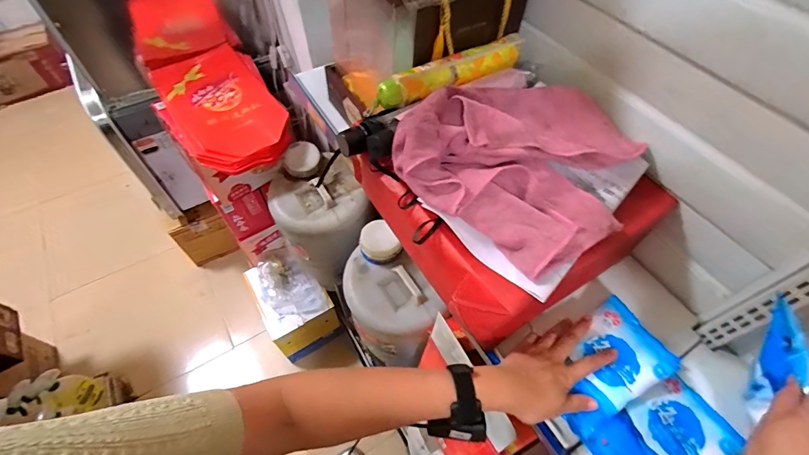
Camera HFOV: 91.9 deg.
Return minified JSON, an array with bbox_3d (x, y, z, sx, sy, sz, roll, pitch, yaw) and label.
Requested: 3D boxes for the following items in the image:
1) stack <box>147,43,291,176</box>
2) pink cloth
[{"bbox_3d":[-0.486,-0.317,1.031,0.276,0.068,0.447,-25,59,-16],"label":"stack"},{"bbox_3d":[0.164,-0.085,0.498,0.307,0.060,0.249,-30,80,-20],"label":"pink cloth"}]

